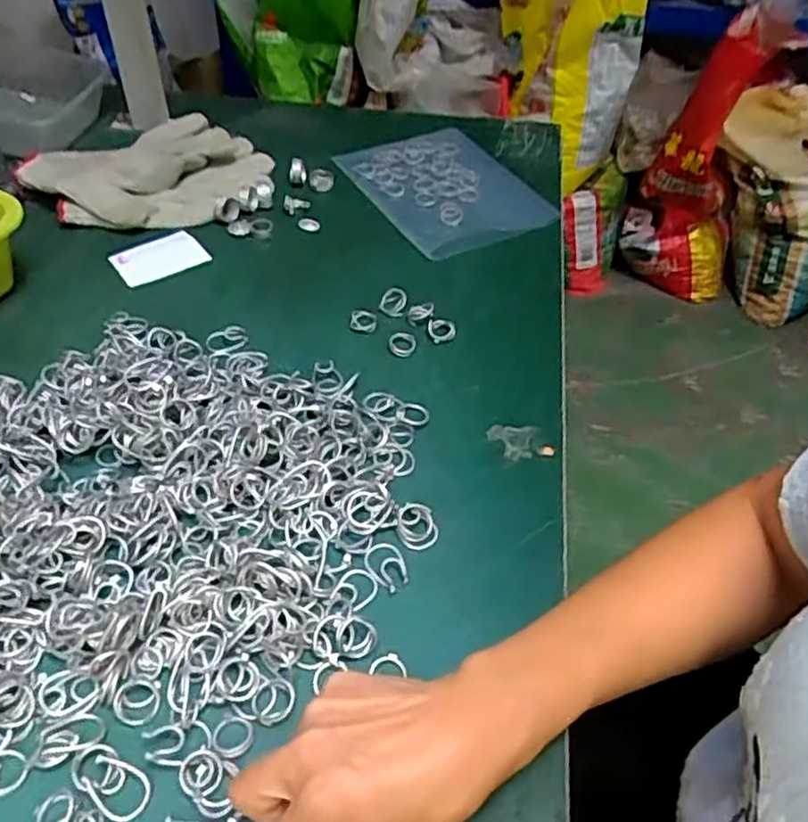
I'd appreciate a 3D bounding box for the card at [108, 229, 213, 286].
[{"bbox_3d":[-0.218,-0.137,0.636,0.073,0.006,0.050,-28,62,-21],"label":"card"}]

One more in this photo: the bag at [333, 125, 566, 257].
[{"bbox_3d":[0.042,-0.224,0.708,0.151,0.018,0.197,-19,52,-19],"label":"bag"}]

